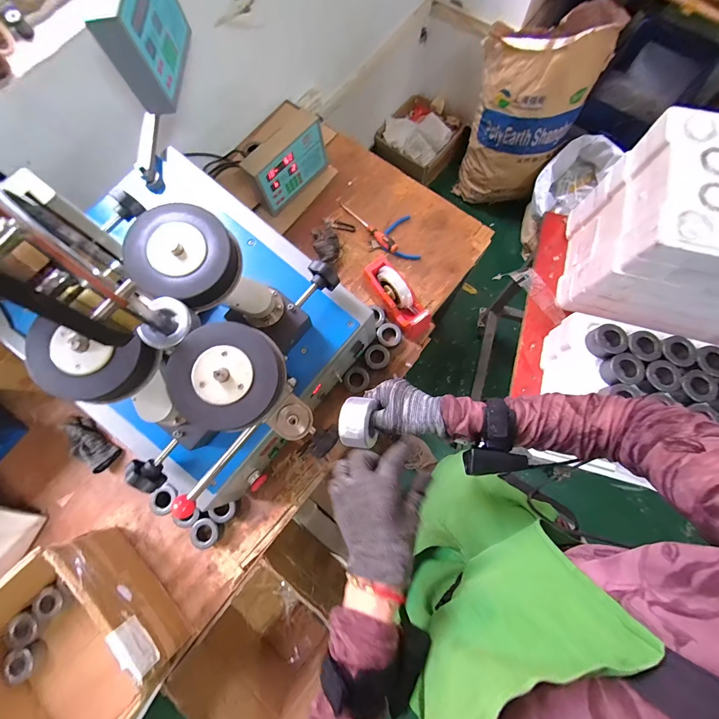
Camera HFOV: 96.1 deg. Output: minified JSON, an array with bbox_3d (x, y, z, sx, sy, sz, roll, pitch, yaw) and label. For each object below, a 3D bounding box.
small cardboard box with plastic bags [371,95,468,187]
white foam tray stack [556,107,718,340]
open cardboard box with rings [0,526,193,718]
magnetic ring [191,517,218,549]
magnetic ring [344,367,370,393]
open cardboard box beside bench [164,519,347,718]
[{"bbox_3d":[0.283,-1.036,1.516,0.338,0.138,0.351,36,81,9],"label":"small cardboard box with plastic bags"},{"bbox_3d":[0.700,-0.240,0.661,0.385,0.281,0.293,14,78,5],"label":"white foam tray stack"},{"bbox_3d":[-0.593,0.588,0.631,0.397,0.188,0.358,-37,79,-7],"label":"open cardboard box with rings"},{"bbox_3d":[-0.345,0.390,0.731,0.062,0.032,0.062,0,77,1],"label":"magnetic ring"},{"bbox_3d":[-0.006,0.049,0.783,0.058,0.014,0.062,0,77,1],"label":"magnetic ring"},{"bbox_3d":[-0.209,0.669,0.828,0.253,0.299,0.332,37,81,9],"label":"open cardboard box beside bench"}]

